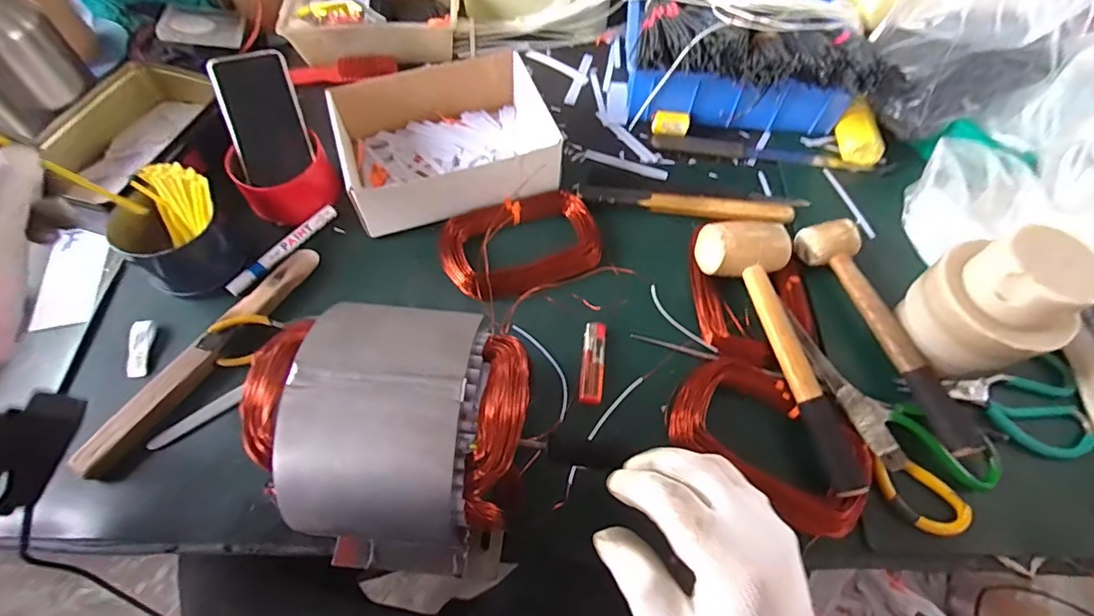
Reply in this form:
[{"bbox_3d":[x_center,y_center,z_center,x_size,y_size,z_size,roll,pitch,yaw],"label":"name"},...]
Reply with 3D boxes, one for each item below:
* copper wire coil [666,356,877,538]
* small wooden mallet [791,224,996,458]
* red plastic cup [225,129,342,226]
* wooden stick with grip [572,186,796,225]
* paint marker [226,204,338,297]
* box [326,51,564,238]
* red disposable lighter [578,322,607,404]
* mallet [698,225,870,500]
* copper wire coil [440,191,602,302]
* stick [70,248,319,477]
[{"bbox_3d":[0.212,0.120,0.466,0.183,0.019,0.105,32,66,14],"label":"copper wire coil"},{"bbox_3d":[0.344,0.025,0.509,0.063,0.046,0.262,-14,64,-9],"label":"small wooden mallet"},{"bbox_3d":[-0.299,-0.146,0.573,0.104,0.055,0.083,-28,67,-15],"label":"red plastic cup"},{"bbox_3d":[0.167,-0.123,0.606,0.259,0.026,0.031,6,63,2],"label":"wooden stick with grip"},{"bbox_3d":[-0.296,-0.068,0.559,0.018,0.015,0.142,31,66,14],"label":"paint marker"},{"bbox_3d":[-0.119,-0.201,0.606,0.248,0.082,0.180,-17,64,-10],"label":"box"},{"bbox_3d":[0.047,0.055,0.505,0.023,0.007,0.087,7,63,2],"label":"red disposable lighter"},{"bbox_3d":[0.225,0.037,0.488,0.095,0.055,0.275,-4,63,-4],"label":"mallet"},{"bbox_3d":[-0.029,-0.069,0.566,0.171,0.029,0.118,-20,65,-12],"label":"copper wire coil"},{"bbox_3d":[-0.333,0.040,0.492,0.031,0.022,0.275,26,65,12],"label":"stick"}]

